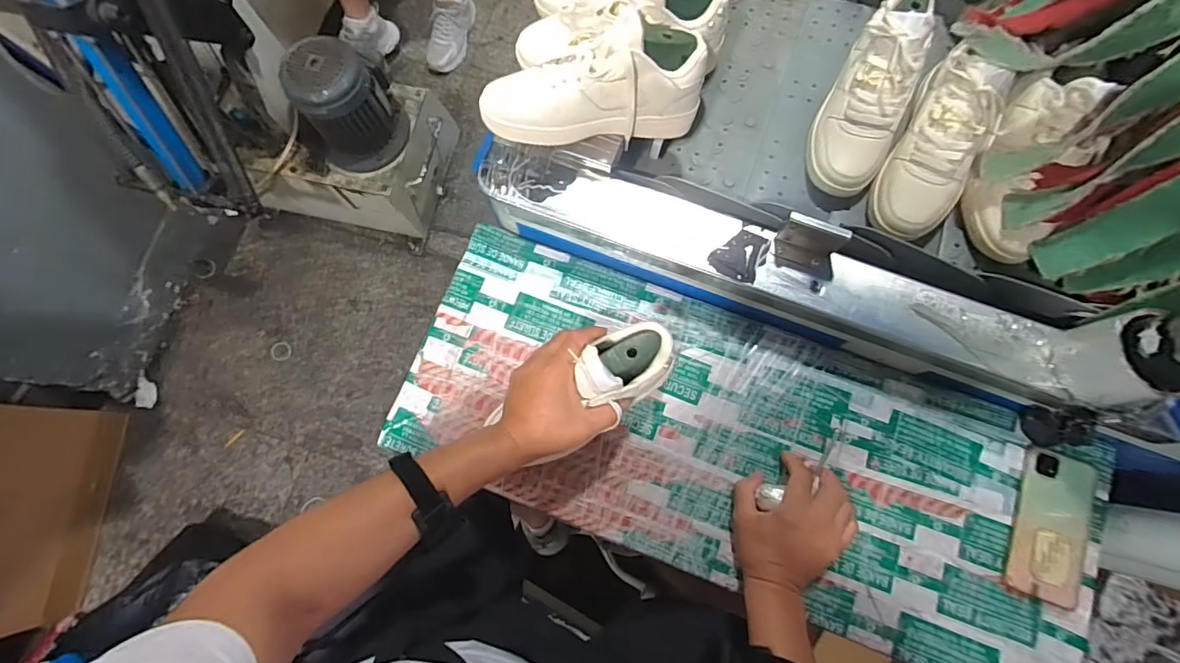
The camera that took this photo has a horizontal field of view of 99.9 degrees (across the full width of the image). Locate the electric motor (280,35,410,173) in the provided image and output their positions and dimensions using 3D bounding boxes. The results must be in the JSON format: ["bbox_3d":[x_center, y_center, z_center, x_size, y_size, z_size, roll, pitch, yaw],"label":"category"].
[{"bbox_3d":[-0.541,-0.500,1.110,0.184,0.226,0.182,-9,77,0],"label":"electric motor"}]

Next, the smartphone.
[{"bbox_3d":[0.530,0.221,0.564,0.078,0.016,0.164,16,80,10],"label":"smartphone"}]

